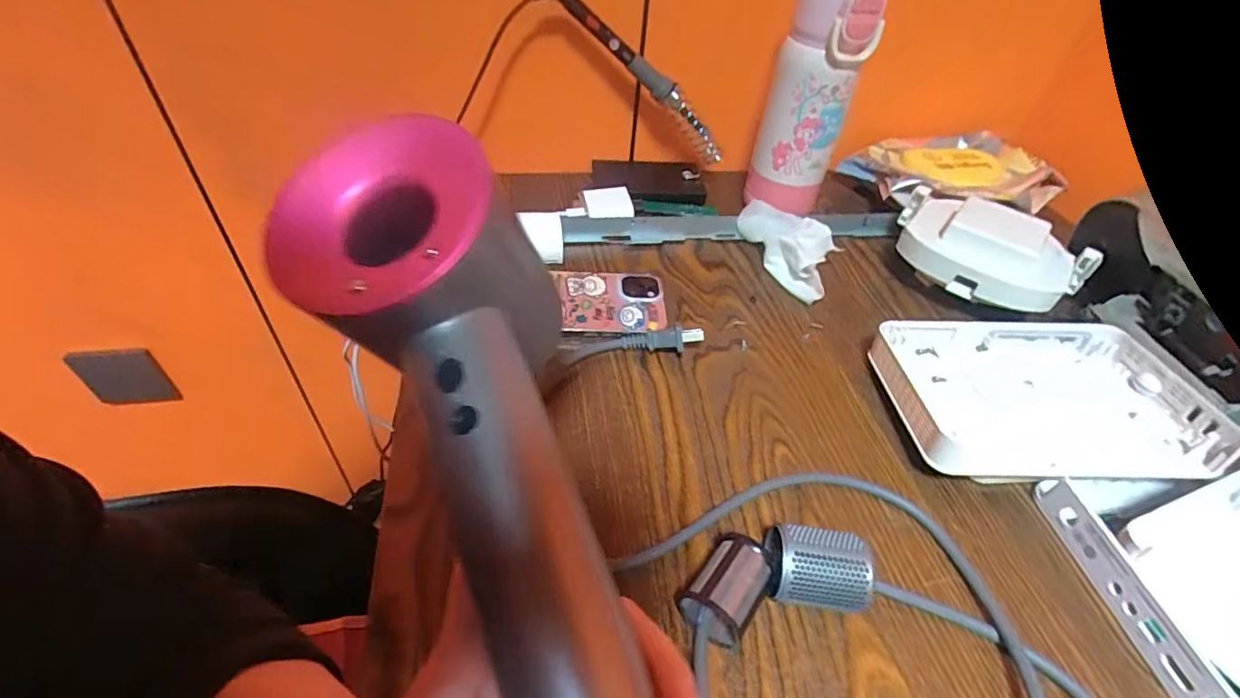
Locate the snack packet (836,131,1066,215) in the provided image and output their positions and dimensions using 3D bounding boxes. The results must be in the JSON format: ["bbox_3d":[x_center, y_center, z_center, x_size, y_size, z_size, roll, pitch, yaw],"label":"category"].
[{"bbox_3d":[0.328,-0.172,0.542,0.183,0.036,0.113,-10,48,-15],"label":"snack packet"}]

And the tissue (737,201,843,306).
[{"bbox_3d":[0.144,-0.086,0.463,0.058,0.035,0.102,-31,56,-30],"label":"tissue"}]

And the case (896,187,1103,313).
[{"bbox_3d":[0.295,-0.074,0.433,0.141,0.052,0.078,22,48,14],"label":"case"}]

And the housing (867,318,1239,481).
[{"bbox_3d":[0.268,0.031,0.358,0.178,0.034,0.118,-1,45,1],"label":"housing"}]

